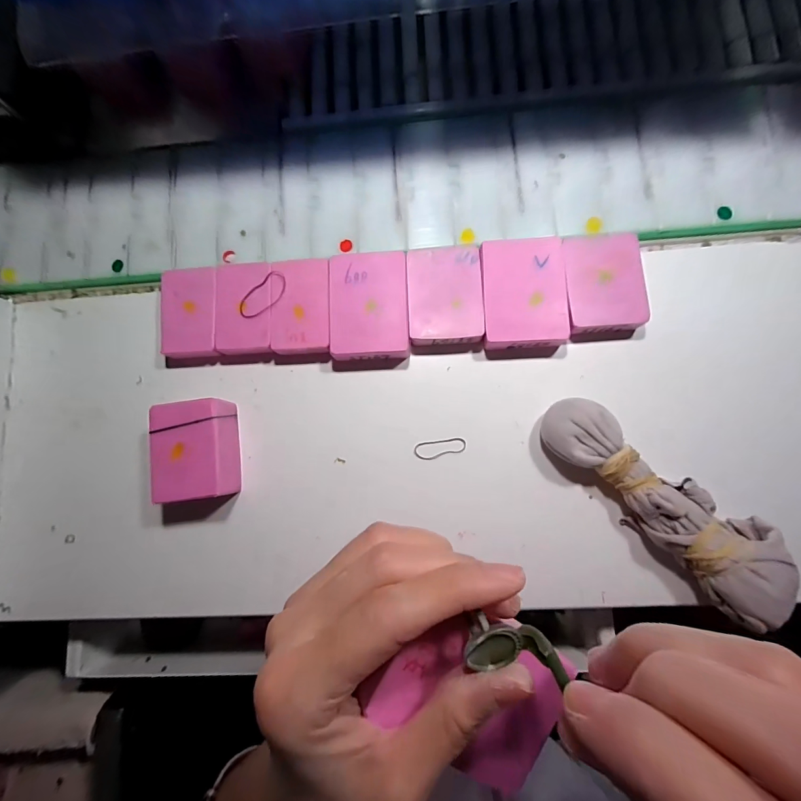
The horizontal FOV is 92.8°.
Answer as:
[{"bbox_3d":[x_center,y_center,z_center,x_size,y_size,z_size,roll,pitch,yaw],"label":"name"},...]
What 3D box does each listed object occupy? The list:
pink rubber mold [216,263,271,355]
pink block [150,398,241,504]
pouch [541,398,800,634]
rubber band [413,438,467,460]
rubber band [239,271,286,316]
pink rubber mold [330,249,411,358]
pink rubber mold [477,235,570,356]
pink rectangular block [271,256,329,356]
[{"bbox_3d":[-0.120,-0.070,0.295,0.044,0.014,0.067,-4,81,4],"label":"pink rubber mold"},{"bbox_3d":[-0.146,0.038,0.277,0.053,0.036,0.071,-6,81,4],"label":"pink block"},{"bbox_3d":[0.169,0.058,0.248,0.056,0.046,0.164,-44,80,-3],"label":"pouch"},{"bbox_3d":[0.029,0.036,0.282,0.038,0.004,0.013,-8,81,4],"label":"rubber band"},{"bbox_3d":[-0.104,-0.079,0.288,0.043,0.004,0.021,-42,80,-2],"label":"rubber band"},{"bbox_3d":[-0.023,-0.071,0.288,0.057,0.016,0.078,-2,81,5],"label":"pink rubber mold"},{"bbox_3d":[0.090,-0.076,0.282,0.059,0.016,0.083,-3,81,5],"label":"pink rubber mold"},{"bbox_3d":[-0.075,-0.071,0.291,0.044,0.015,0.068,-2,81,5],"label":"pink rectangular block"}]

